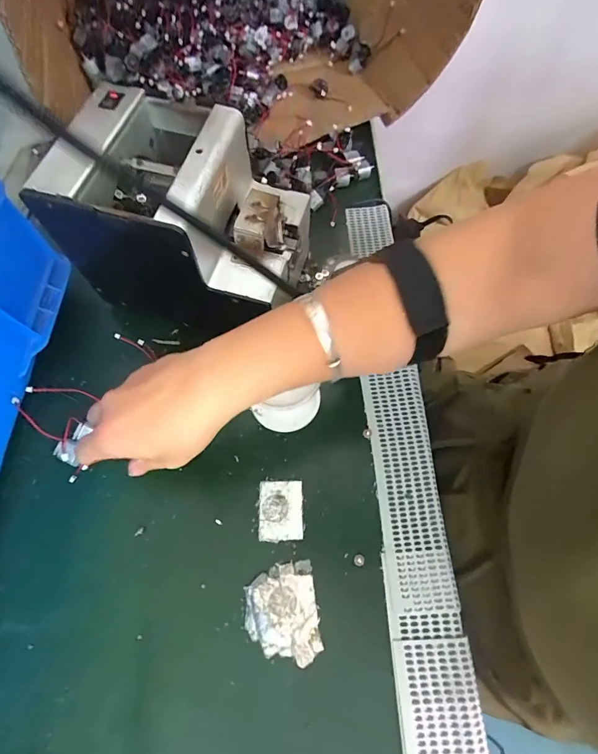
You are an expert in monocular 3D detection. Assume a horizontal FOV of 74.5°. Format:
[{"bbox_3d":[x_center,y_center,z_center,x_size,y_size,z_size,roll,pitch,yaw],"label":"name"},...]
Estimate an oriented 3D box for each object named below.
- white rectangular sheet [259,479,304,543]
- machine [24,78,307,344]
[{"bbox_3d":[-0.015,0.109,0.324,0.035,0.004,0.047,-2,67,3],"label":"white rectangular sheet"},{"bbox_3d":[-0.089,-0.134,0.341,0.180,0.132,0.131,9,67,5],"label":"machine"}]

